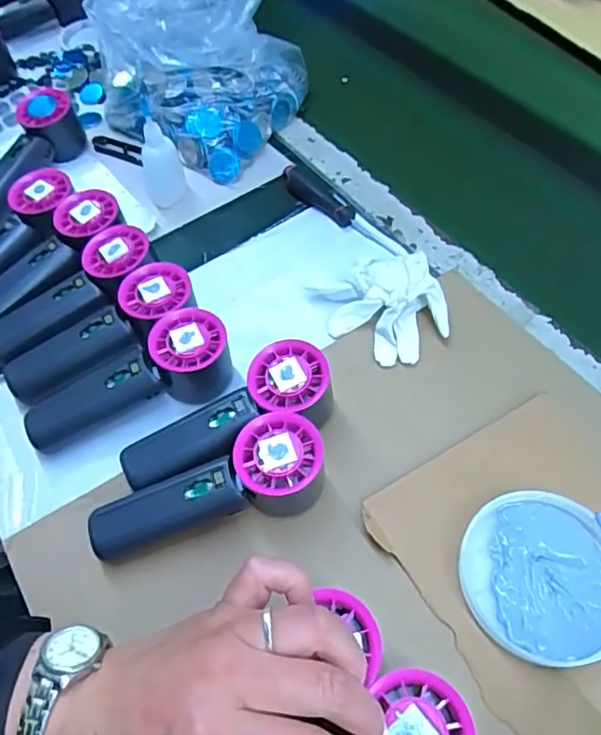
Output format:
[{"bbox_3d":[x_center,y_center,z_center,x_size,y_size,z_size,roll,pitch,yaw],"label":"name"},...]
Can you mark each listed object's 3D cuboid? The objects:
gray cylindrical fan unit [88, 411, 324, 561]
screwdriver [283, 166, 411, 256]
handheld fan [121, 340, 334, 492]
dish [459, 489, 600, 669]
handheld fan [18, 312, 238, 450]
[{"bbox_3d":[-0.061,0.078,0.382,0.152,0.052,0.051,-13,56,-7],"label":"gray cylindrical fan unit"},{"bbox_3d":[0.040,-0.150,0.552,0.032,0.019,0.156,-37,62,-22],"label":"screwdriver"},{"bbox_3d":[-0.052,0.038,0.407,0.154,0.055,0.061,-20,57,-12],"label":"handheld fan"},{"bbox_3d":[0.150,0.127,0.352,0.094,0.022,0.096,-1,55,1],"label":"dish"},{"bbox_3d":[-0.130,0.010,0.435,0.155,0.054,0.048,-20,57,-12],"label":"handheld fan"}]

